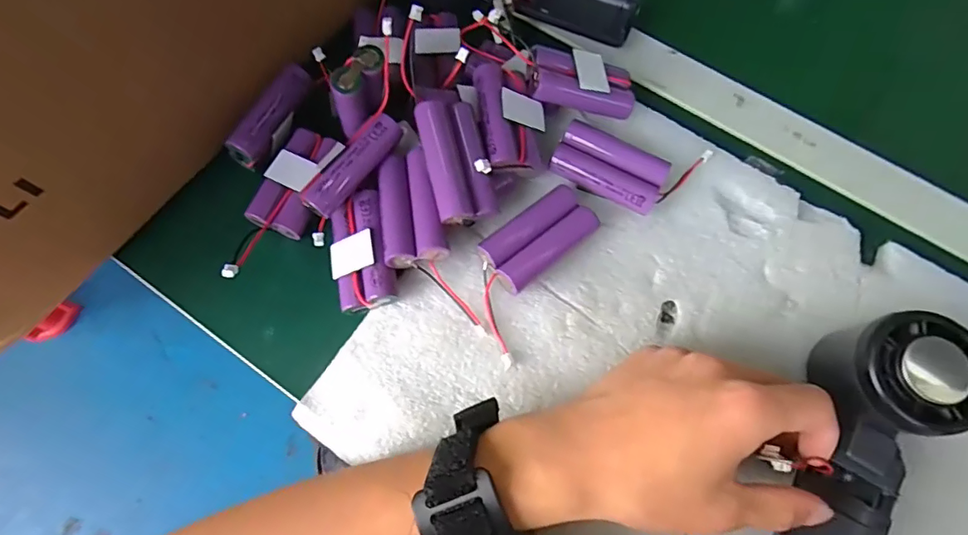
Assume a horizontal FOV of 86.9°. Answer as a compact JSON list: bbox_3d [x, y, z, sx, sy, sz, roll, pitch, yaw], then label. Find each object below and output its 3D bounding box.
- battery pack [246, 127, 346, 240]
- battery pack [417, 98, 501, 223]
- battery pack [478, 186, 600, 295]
[{"bbox_3d":[-0.114,-0.052,0.314,0.035,0.016,0.067,22,70,6],"label":"battery pack"},{"bbox_3d":[-0.015,-0.057,0.284,0.035,0.019,0.066,-11,81,-28],"label":"battery pack"},{"bbox_3d":[0.032,-0.017,0.296,0.067,0.018,0.035,-38,75,-14],"label":"battery pack"}]

